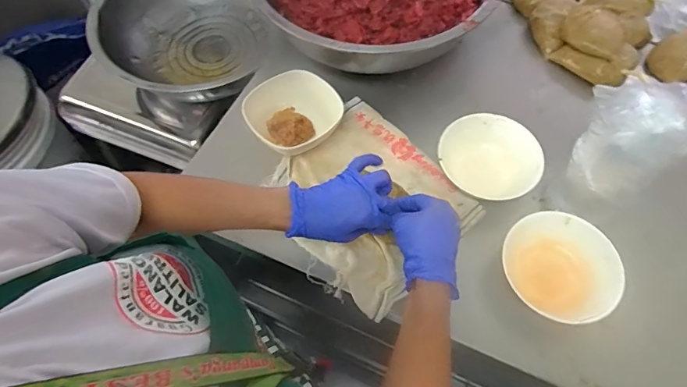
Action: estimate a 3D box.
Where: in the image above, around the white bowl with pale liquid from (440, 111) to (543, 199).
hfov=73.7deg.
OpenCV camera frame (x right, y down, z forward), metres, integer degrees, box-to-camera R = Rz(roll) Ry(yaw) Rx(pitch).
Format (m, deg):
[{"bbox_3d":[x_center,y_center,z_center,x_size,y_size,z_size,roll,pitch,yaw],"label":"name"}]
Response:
[{"bbox_3d":[0.211,-0.054,0.663,0.139,0.043,0.117,27,65,14],"label":"white bowl with pale liquid"}]

